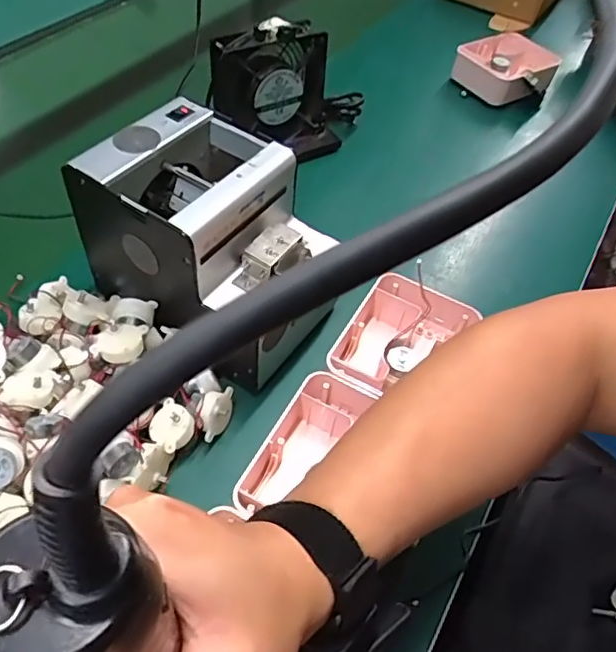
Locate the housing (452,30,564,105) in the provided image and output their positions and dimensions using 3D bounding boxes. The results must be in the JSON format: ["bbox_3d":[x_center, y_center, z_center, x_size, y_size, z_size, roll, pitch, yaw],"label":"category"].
[{"bbox_3d":[0.284,-0.363,0.801,0.133,0.043,0.113,-30,58,-25],"label":"housing"}]

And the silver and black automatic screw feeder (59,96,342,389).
[{"bbox_3d":[-0.076,-0.071,0.467,0.179,0.137,0.125,29,55,19],"label":"silver and black automatic screw feeder"}]

